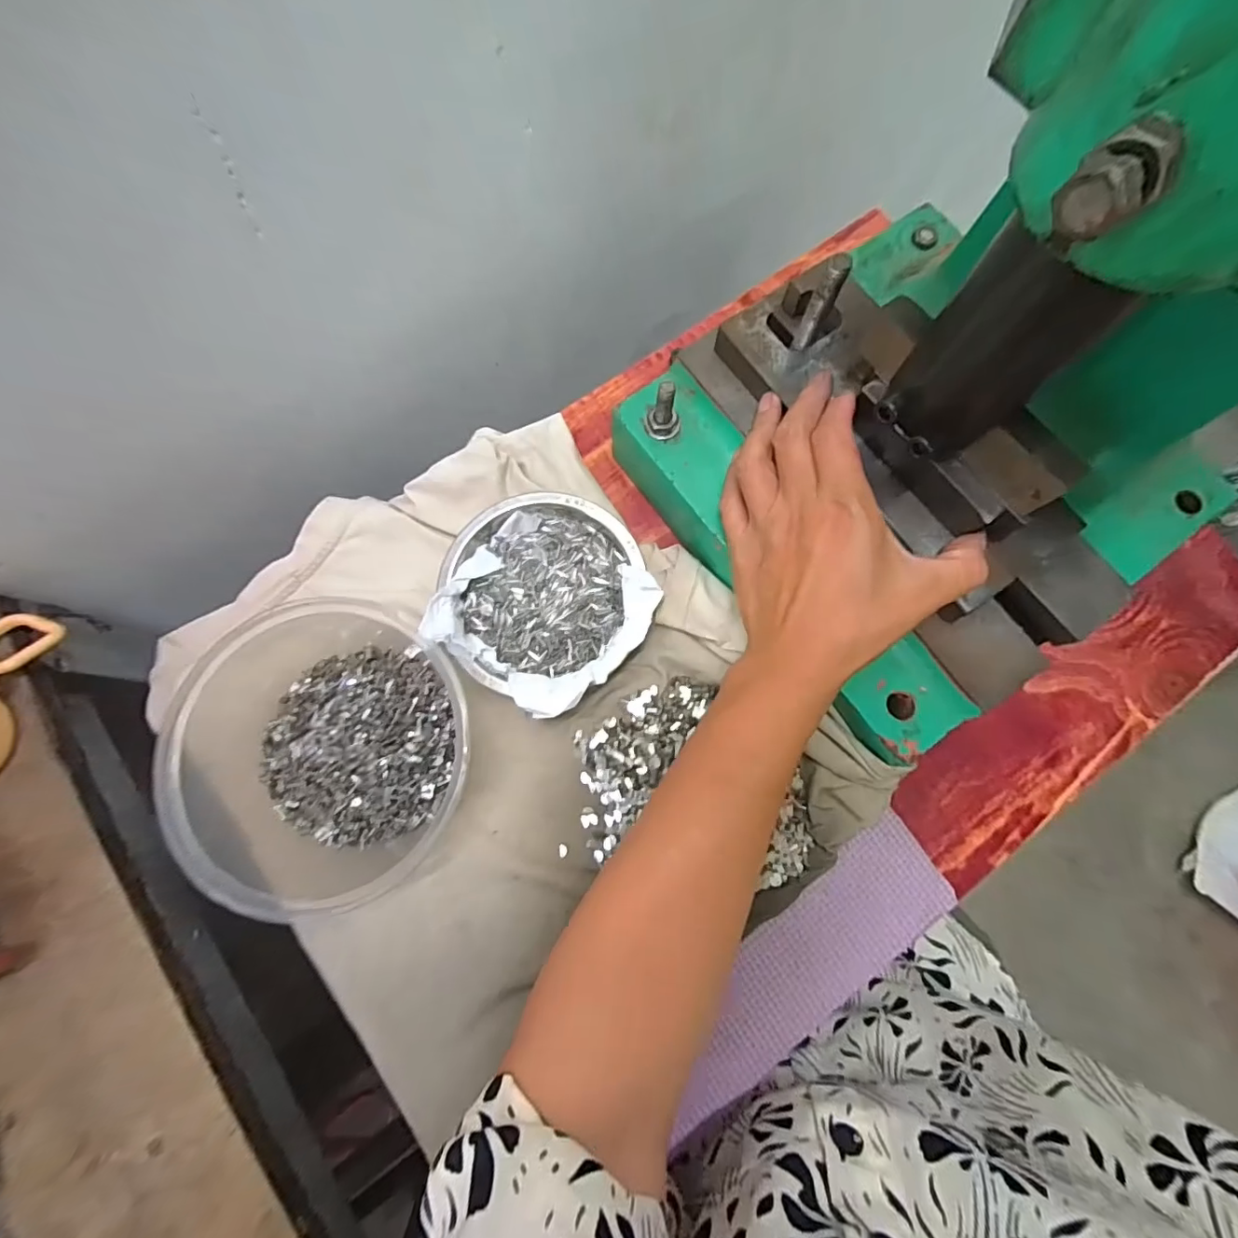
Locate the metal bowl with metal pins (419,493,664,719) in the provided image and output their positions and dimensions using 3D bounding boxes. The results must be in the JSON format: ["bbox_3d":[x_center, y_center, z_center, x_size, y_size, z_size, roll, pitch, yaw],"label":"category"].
[{"bbox_3d":[-0.046,-0.015,0.316,0.124,0.037,0.118,0,77,-1],"label":"metal bowl with metal pins"}]

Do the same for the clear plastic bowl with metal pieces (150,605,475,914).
[{"bbox_3d":[-0.146,0.067,0.278,0.139,0.070,0.145,0,77,-1],"label":"clear plastic bowl with metal pieces"}]

